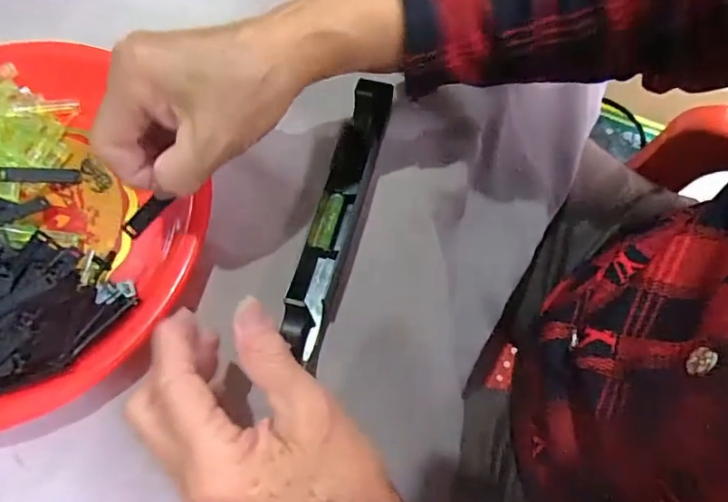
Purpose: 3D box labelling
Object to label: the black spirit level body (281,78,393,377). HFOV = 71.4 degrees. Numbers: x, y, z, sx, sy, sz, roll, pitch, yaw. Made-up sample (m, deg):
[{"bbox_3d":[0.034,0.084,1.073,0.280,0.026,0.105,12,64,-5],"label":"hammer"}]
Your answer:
[{"bbox_3d":[-0.018,-0.024,0.324,0.029,0.030,0.186,13,68,6],"label":"black spirit level body"}]

